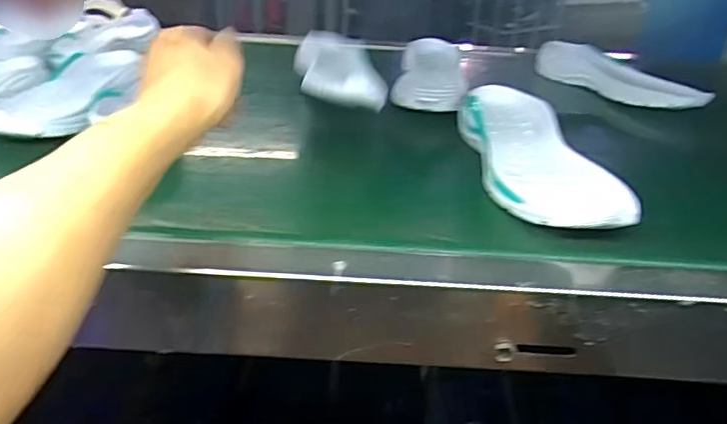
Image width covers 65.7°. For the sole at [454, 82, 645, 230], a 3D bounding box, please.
[{"bbox_3d":[0.160,-0.063,0.551,0.104,0.031,0.277,-3,32,-10],"label":"sole"}]

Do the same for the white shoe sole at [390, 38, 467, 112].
[{"bbox_3d":[0.093,-0.188,0.757,0.090,0.022,0.241,7,32,6],"label":"white shoe sole"}]

